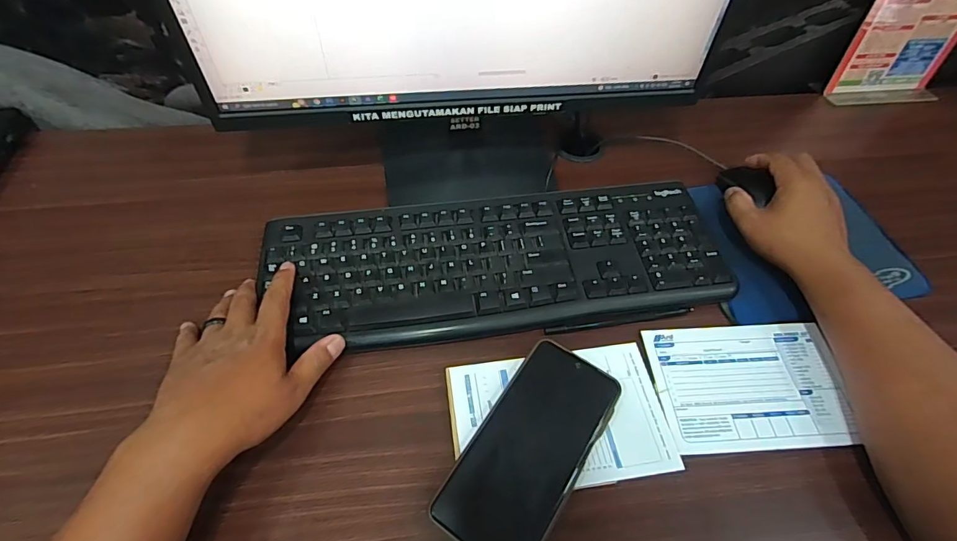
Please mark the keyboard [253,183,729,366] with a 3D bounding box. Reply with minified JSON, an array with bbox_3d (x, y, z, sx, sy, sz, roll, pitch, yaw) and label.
[{"bbox_3d":[0.020,-0.010,0.451,0.424,0.015,0.150,-5,54,-5],"label":"keyboard"}]

